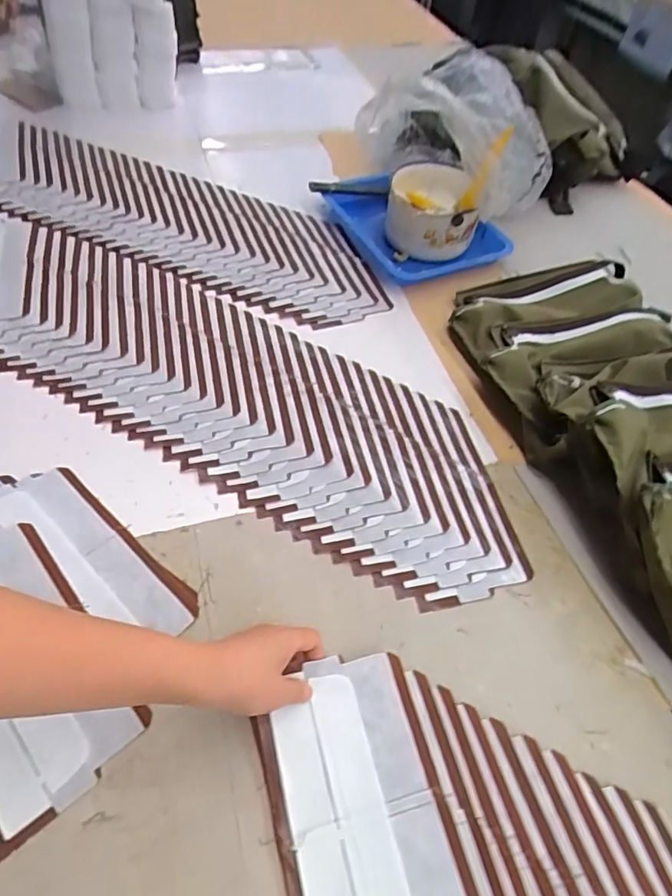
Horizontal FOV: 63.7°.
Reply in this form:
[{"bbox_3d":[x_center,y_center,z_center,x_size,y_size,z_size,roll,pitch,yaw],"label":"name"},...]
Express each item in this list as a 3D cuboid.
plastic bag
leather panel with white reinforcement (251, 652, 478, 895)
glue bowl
[{"bbox_3d":[0.163,-0.426,0.729,0.244,0.166,0.247,10,53,2],"label":"plastic bag"},{"bbox_3d":[0.023,0.280,0.392,0.124,0.011,0.230,-15,57,-9],"label":"leather panel with white reinforcement"},{"bbox_3d":[0.138,-0.333,0.786,0.125,0.104,0.125,2,53,-3],"label":"glue bowl"}]

